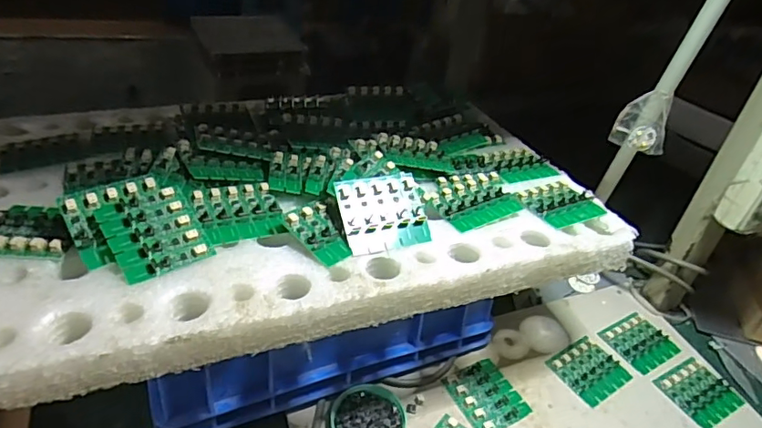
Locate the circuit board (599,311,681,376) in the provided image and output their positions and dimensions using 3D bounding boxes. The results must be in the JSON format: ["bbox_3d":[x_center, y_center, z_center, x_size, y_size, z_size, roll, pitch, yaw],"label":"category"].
[{"bbox_3d":[0.287,0.142,0.584,0.068,0.007,0.063,-17,43,-28],"label":"circuit board"}]

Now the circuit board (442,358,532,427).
[{"bbox_3d":[0.104,0.177,0.512,0.063,0.005,0.068,-14,42,-25],"label":"circuit board"}]

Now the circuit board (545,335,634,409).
[{"bbox_3d":[0.218,0.162,0.547,0.067,0.005,0.061,-19,44,-29],"label":"circuit board"}]

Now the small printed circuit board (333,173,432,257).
[{"bbox_3d":[0.002,-0.001,0.425,0.070,0.004,0.063,-9,73,-21],"label":"small printed circuit board"}]

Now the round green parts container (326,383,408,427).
[{"bbox_3d":[-0.012,0.186,0.471,0.069,0.012,0.068,4,37,-3],"label":"round green parts container"}]

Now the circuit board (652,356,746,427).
[{"bbox_3d":[0.327,0.182,0.539,0.072,0.008,0.062,-15,42,-26],"label":"circuit board"}]

